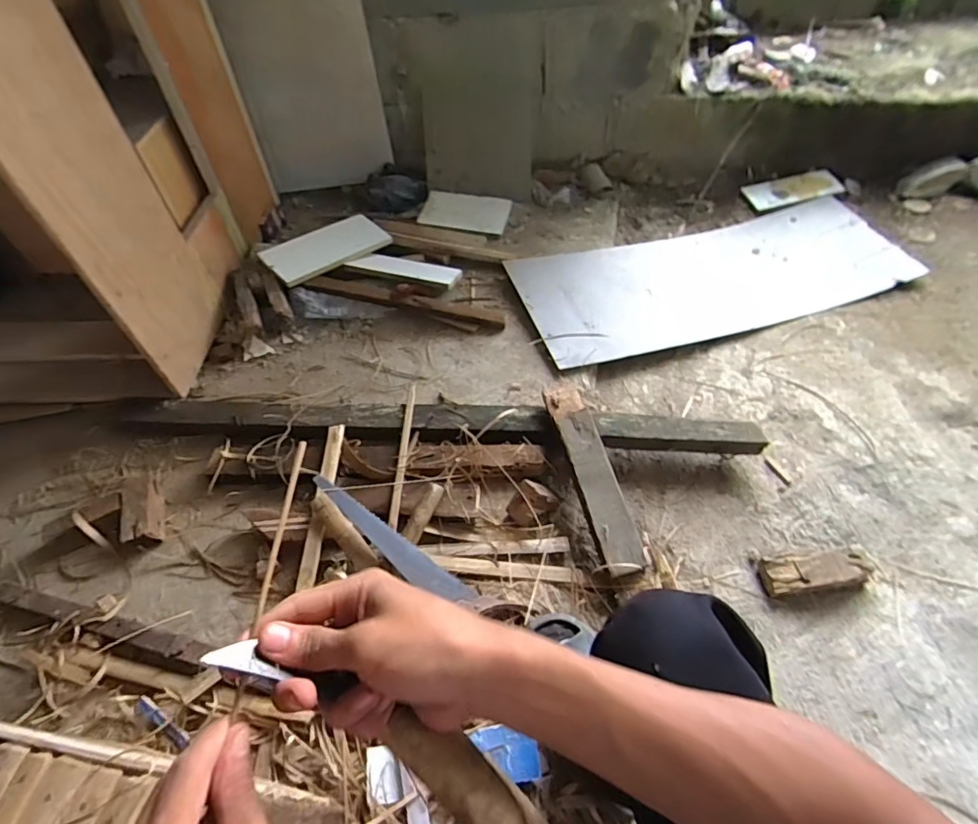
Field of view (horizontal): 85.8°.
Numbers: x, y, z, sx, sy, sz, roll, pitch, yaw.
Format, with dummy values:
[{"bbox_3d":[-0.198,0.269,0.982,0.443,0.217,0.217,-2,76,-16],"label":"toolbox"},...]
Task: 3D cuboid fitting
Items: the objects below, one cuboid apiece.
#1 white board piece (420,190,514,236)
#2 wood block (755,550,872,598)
[{"bbox_3d":[-0.065,-0.555,1.456,0.240,0.011,0.123,14,68,11],"label":"white board piece"},{"bbox_3d":[0.547,0.268,0.874,0.189,0.050,0.071,-1,56,-2],"label":"wood block"}]

